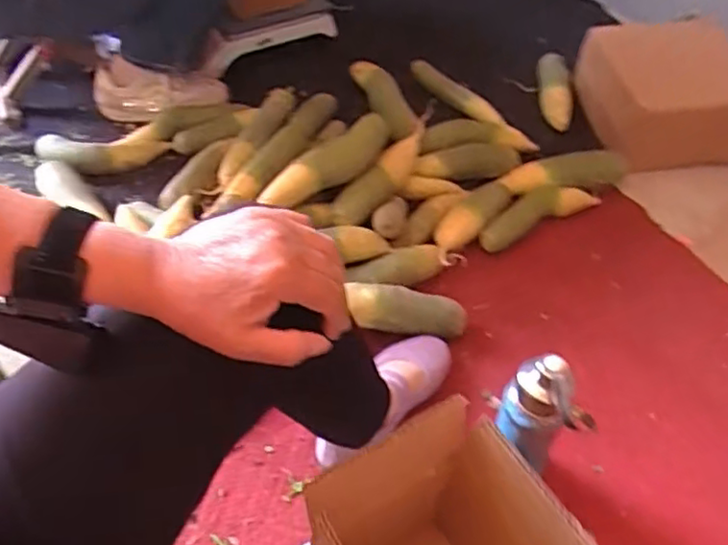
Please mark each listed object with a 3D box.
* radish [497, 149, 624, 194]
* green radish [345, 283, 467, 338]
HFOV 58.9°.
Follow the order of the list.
[{"bbox_3d":[0.354,-0.170,1.133,0.232,0.052,0.063,-10,53,-12],"label":"radish"},{"bbox_3d":[0.060,0.053,0.901,0.170,0.052,0.057,6,51,0],"label":"green radish"}]

